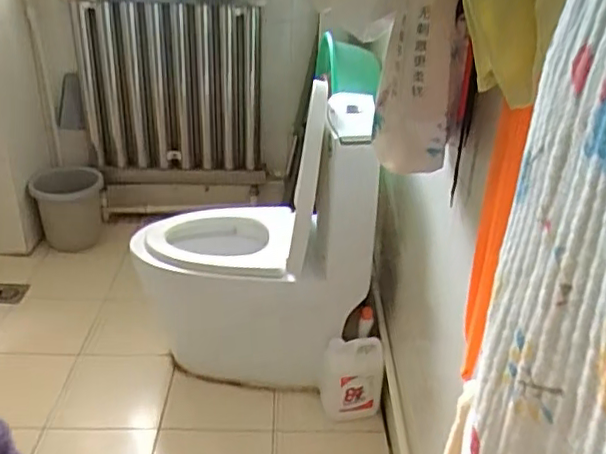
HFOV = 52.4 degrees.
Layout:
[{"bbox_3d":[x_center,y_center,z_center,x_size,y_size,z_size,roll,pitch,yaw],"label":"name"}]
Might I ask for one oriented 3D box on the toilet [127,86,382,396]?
[{"bbox_3d":[-0.130,0.039,1.761,0.646,0.750,0.425,6,28,6],"label":"toilet"}]

